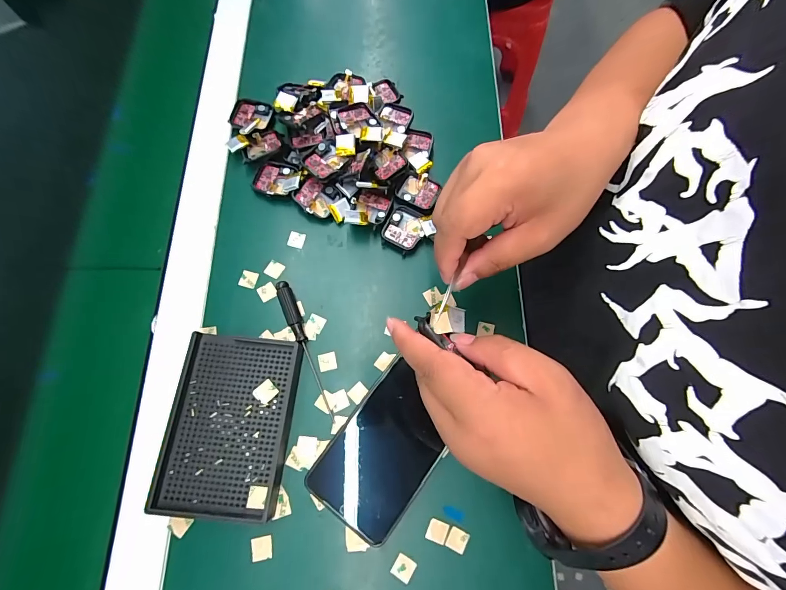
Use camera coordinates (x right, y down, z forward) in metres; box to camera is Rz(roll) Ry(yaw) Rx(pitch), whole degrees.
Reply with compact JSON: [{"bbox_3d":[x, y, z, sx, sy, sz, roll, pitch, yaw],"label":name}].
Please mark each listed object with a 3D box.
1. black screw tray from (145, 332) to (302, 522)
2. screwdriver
[{"bbox_3d":[-0.133,0.103,0.293,0.093,0.020,0.135,5,73,1],"label":"black screw tray"},{"bbox_3d":[-0.077,0.047,0.315,0.012,0.013,0.129,-23,75,-7],"label":"screwdriver"}]

